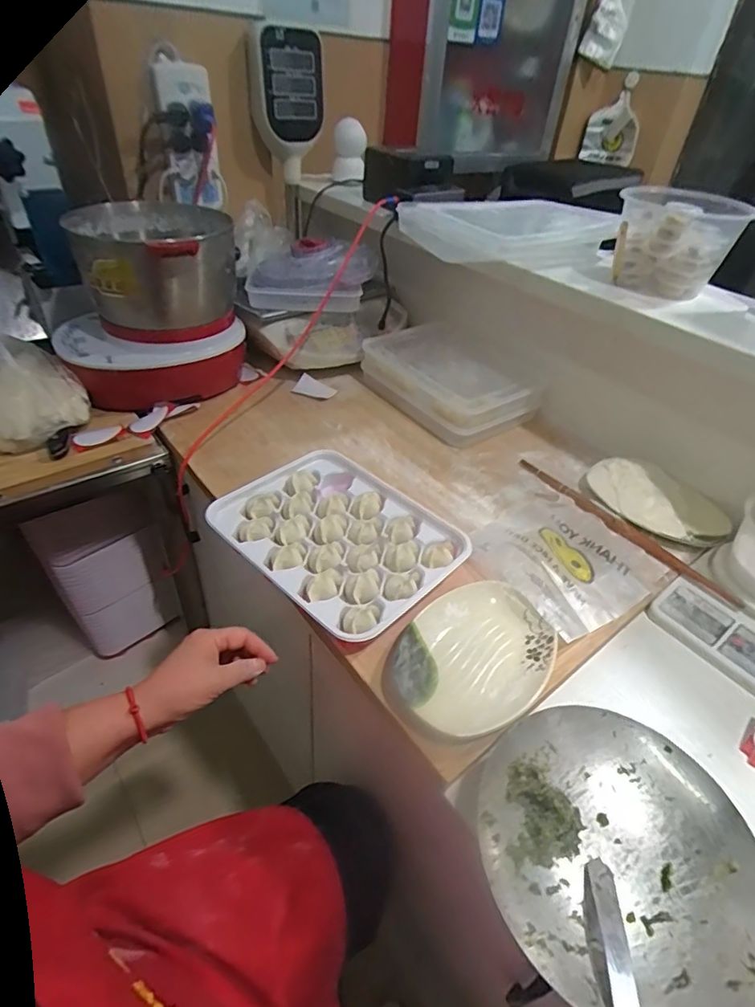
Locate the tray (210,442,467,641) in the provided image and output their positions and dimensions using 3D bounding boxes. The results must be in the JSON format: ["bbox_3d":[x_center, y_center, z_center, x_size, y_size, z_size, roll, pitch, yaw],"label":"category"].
[{"bbox_3d":[-0.049,0.040,0.653,0.285,0.031,0.219,34,48,29],"label":"tray"}]

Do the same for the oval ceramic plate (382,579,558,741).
[{"bbox_3d":[0.101,0.158,0.533,0.137,0.020,0.199,33,48,28],"label":"oval ceramic plate"}]

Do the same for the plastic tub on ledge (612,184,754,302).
[{"bbox_3d":[0.404,-0.360,0.708,0.155,0.111,0.144,22,44,18],"label":"plastic tub on ledge"}]

